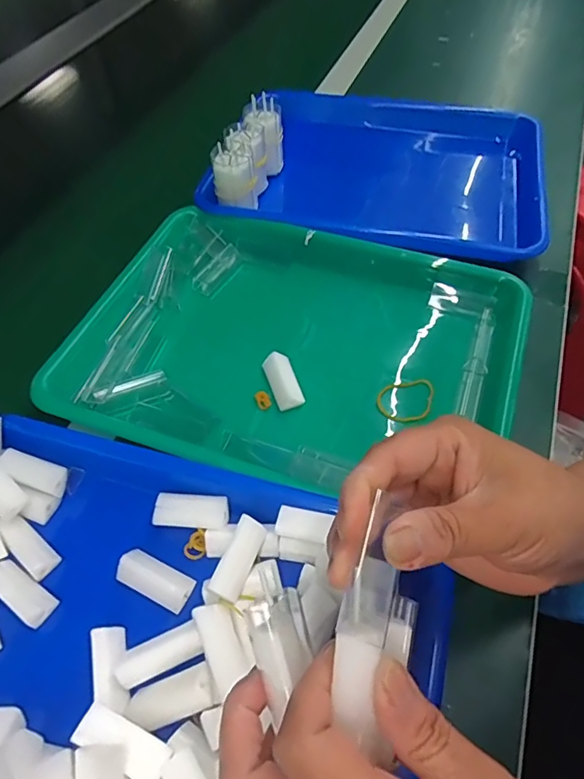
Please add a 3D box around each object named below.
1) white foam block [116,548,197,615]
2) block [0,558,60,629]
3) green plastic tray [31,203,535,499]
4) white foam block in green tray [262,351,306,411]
[{"bbox_3d":[-0.082,0.113,0.303,0.045,0.012,0.021,21,58,16],"label":"white foam block"},{"bbox_3d":[-0.161,0.119,0.299,0.047,0.013,0.018,27,60,20],"label":"block"},{"bbox_3d":[0.001,-0.033,0.411,0.346,0.040,0.243,14,56,12],"label":"green plastic tray"},{"bbox_3d":[-0.008,-0.008,0.385,0.019,0.014,0.046,-18,56,-11],"label":"white foam block in green tray"}]

